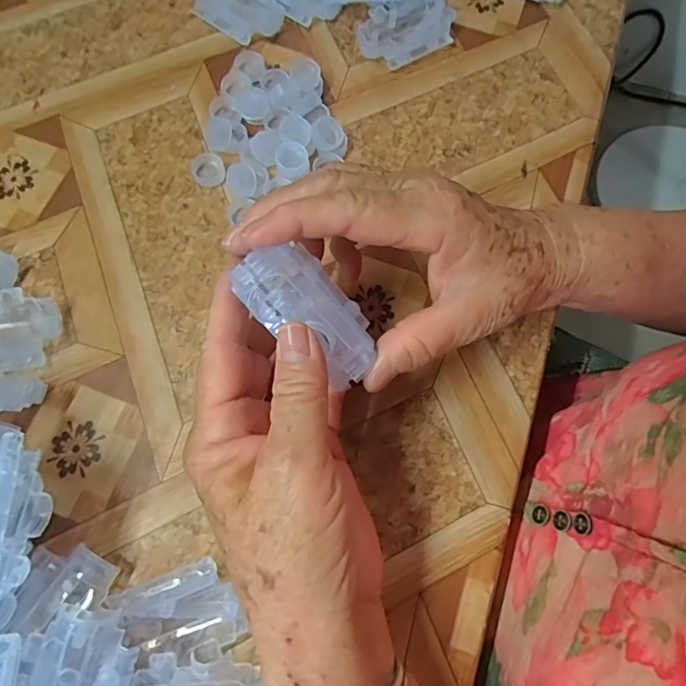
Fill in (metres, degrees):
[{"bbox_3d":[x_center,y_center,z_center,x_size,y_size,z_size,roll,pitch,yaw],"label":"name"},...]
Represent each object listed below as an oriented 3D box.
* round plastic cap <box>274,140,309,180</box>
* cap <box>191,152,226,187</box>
[{"bbox_3d":[-0.032,-0.115,0.318,0.020,0.012,0.021,0,71,-1],"label":"round plastic cap"},{"bbox_3d":[-0.086,-0.111,0.323,0.021,0.006,0.021,0,71,-1],"label":"cap"}]

